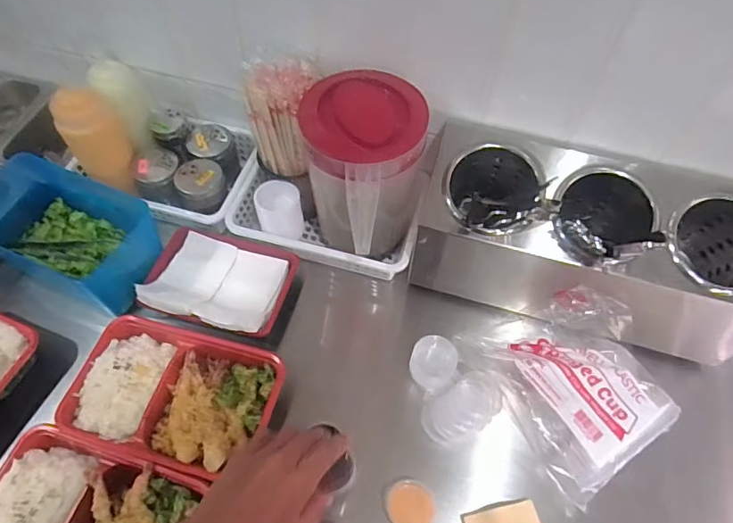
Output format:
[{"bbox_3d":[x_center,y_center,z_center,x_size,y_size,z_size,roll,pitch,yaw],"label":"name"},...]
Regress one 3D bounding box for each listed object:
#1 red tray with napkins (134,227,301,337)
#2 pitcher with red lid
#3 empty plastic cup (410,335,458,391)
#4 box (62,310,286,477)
[{"bbox_3d":[-0.186,0.023,0.647,0.177,0.042,0.137,14,58,7],"label":"red tray with napkins"},{"bbox_3d":[-0.011,-0.097,0.610,0.128,0.199,0.124,1,58,-1],"label":"pitcher with red lid"},{"bbox_3d":[0.076,0.114,0.575,0.050,0.060,0.042,7,58,3],"label":"empty plastic cup"},{"bbox_3d":[-0.209,0.144,0.562,0.217,0.038,0.142,13,58,7],"label":"box"}]

